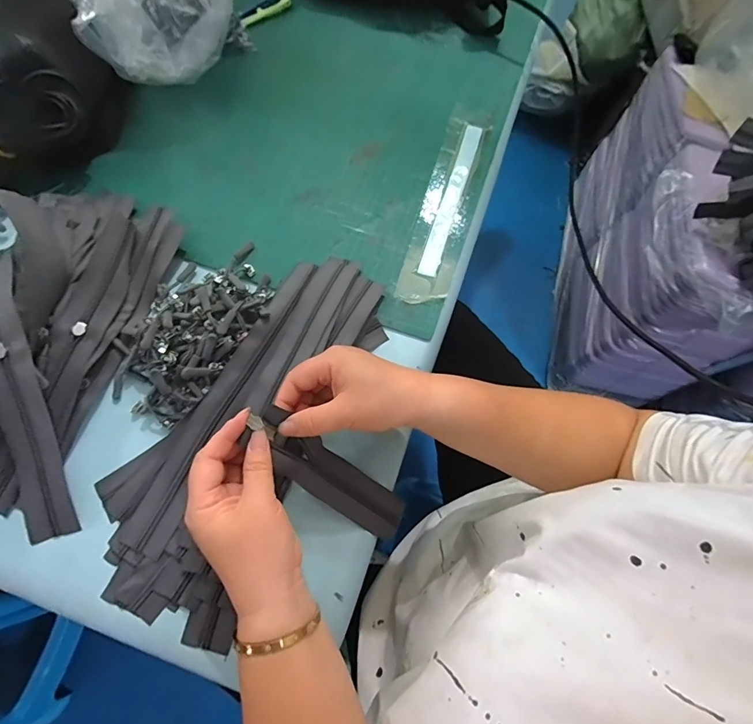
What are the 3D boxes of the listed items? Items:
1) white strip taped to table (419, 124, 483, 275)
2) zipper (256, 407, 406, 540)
[{"bbox_3d":[0.086,-0.189,0.463,0.020,0.006,0.213,16,70,10],"label":"white strip taped to table"},{"bbox_3d":[-0.037,0.097,0.343,0.157,0.019,0.039,43,68,-21],"label":"zipper"}]

